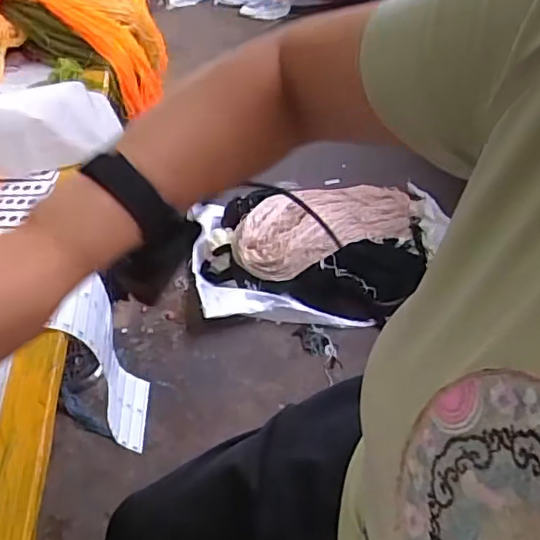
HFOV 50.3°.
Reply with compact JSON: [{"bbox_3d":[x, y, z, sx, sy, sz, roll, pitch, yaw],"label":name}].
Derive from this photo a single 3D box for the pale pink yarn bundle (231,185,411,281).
[{"bbox_3d":[0.153,-0.136,1.504,0.522,0.114,0.206,-22,47,-21],"label":"pale pink yarn bundle"}]

